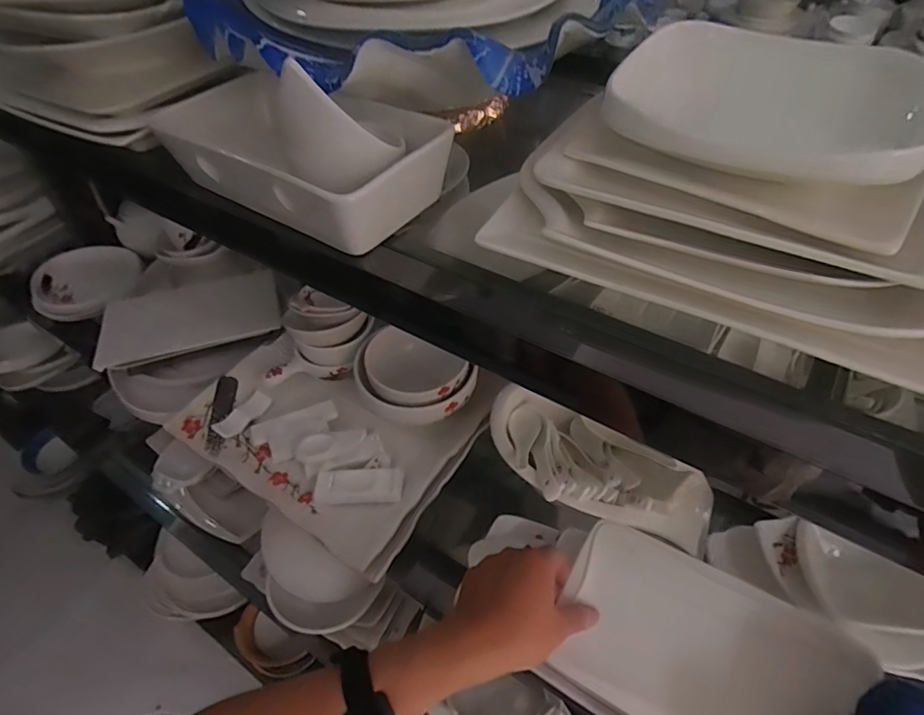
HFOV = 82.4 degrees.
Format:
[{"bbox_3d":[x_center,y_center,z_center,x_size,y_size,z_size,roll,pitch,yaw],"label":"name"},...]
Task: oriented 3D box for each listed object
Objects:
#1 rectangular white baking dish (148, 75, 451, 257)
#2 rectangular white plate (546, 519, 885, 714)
[{"bbox_3d":[-0.138,-0.171,0.451,0.249,0.056,0.134,27,55,24],"label":"rectangular white baking dish"},{"bbox_3d":[0.209,0.266,0.476,0.233,0.034,0.150,22,80,24],"label":"rectangular white plate"}]

